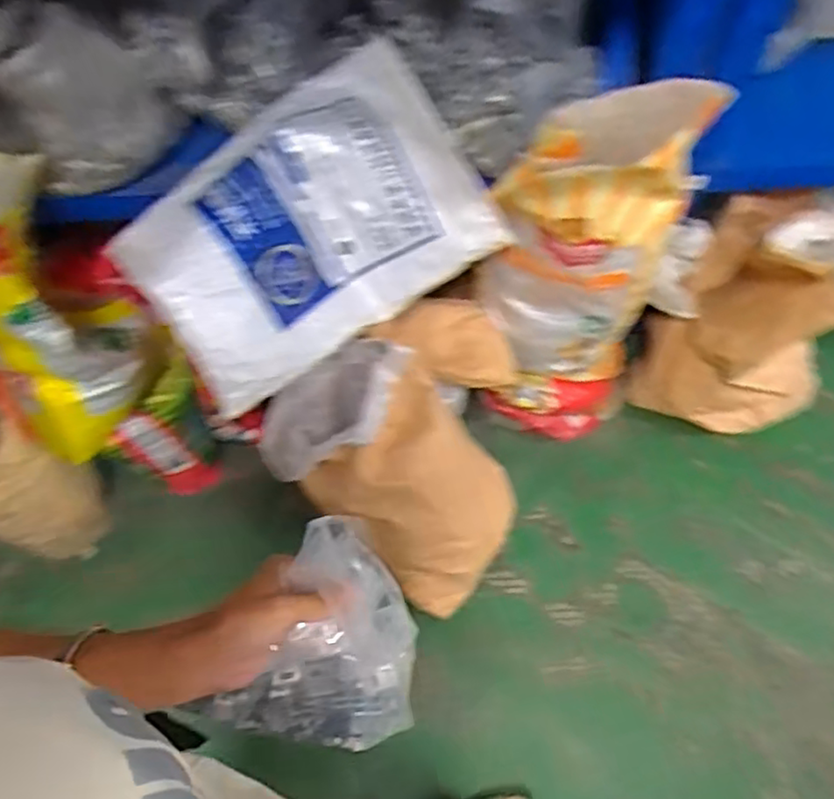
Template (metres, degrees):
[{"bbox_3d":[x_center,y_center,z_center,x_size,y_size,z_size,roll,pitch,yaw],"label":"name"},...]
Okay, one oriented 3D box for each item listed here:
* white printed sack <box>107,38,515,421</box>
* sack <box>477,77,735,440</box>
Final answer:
[{"bbox_3d":[-0.174,-0.291,1.082,0.568,0.122,0.398,-35,95,-11],"label":"white printed sack"},{"bbox_3d":[0.290,-0.205,1.250,0.324,0.803,0.175,-2,51,-2],"label":"sack"}]

